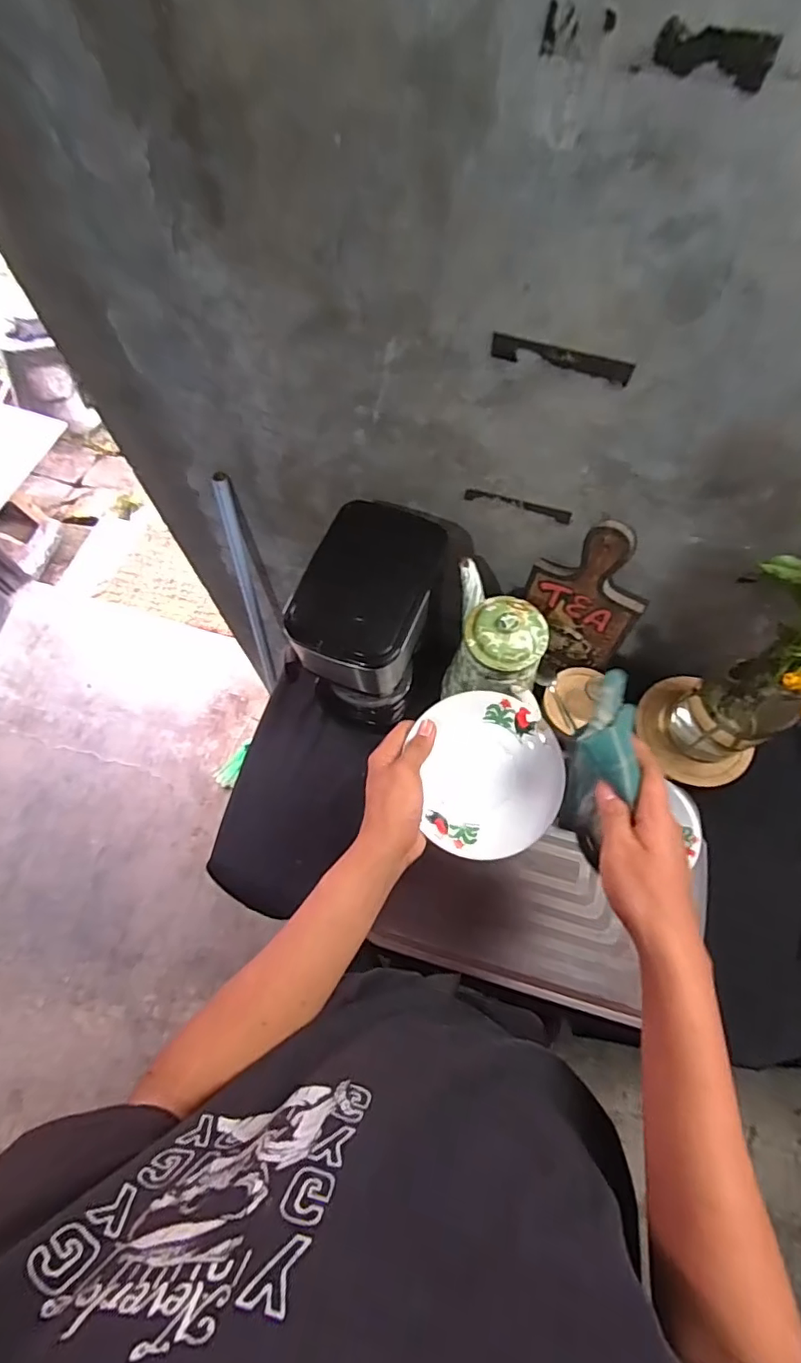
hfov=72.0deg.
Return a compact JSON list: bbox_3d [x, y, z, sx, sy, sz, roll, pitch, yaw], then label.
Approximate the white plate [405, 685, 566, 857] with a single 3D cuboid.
[{"bbox_3d":[0.080,0.081,0.505,0.132,0.033,0.142,0,67,0],"label":"white plate"}]

